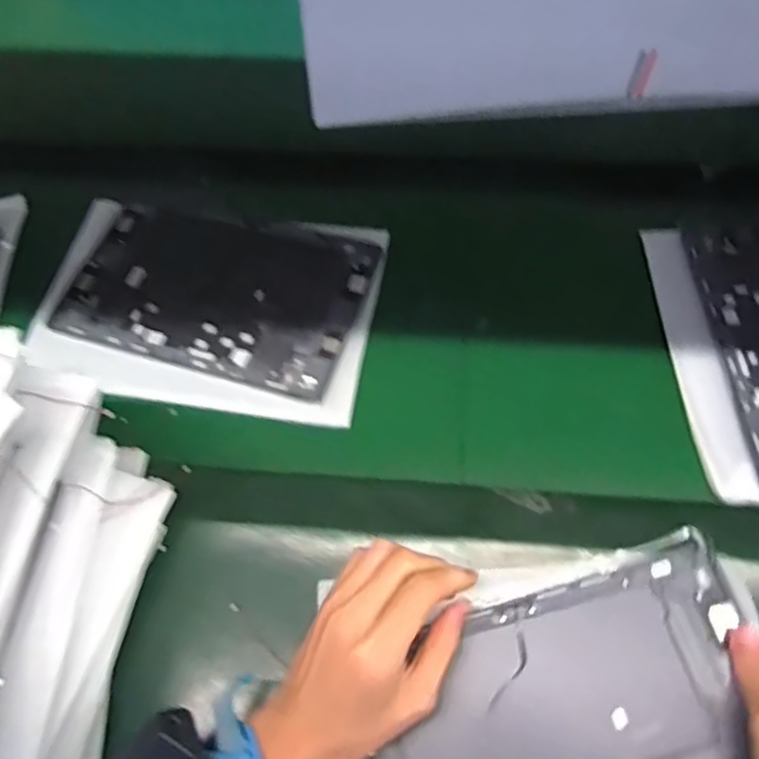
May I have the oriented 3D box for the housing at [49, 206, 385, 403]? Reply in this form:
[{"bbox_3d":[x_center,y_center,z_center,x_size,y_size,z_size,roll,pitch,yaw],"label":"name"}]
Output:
[{"bbox_3d":[-0.141,-0.080,0.588,0.250,0.010,0.162,14,64,11],"label":"housing"}]

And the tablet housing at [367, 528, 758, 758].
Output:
[{"bbox_3d":[0.108,0.216,0.395,0.253,0.009,0.166,-20,62,2],"label":"tablet housing"}]

